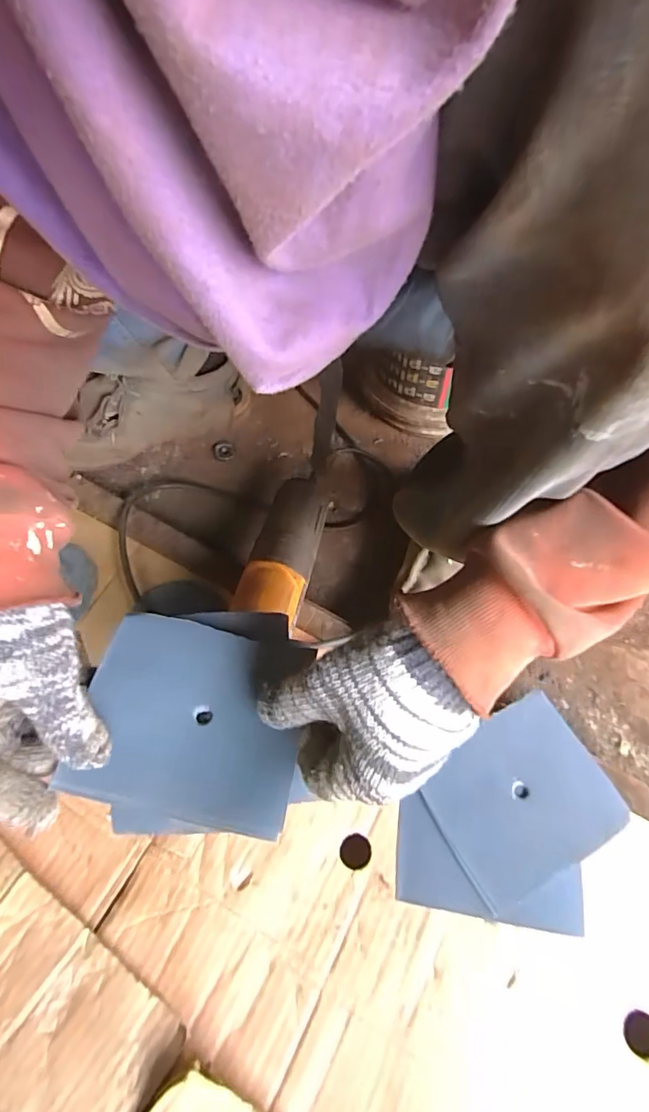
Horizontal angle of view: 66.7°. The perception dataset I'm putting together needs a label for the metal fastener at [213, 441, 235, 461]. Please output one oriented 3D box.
[{"bbox_3d":[-0.128,-0.132,0.624,0.026,0.009,0.028,-11,64,-4],"label":"metal fastener"}]

